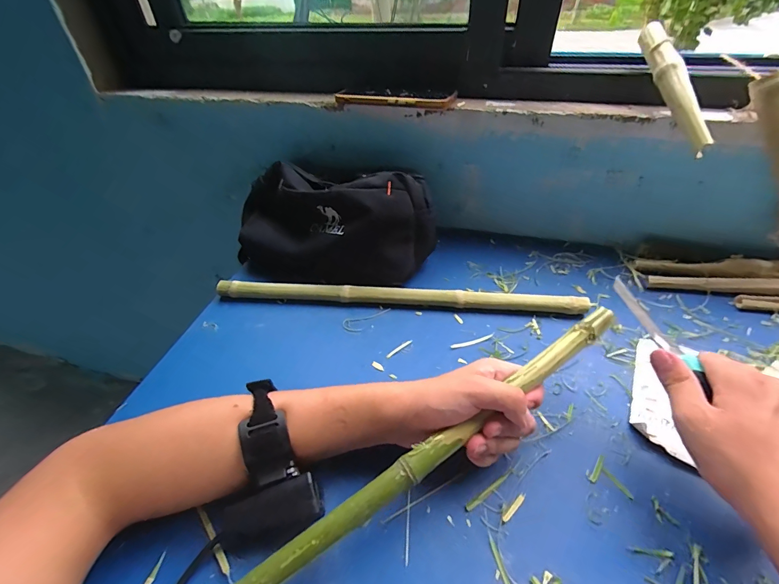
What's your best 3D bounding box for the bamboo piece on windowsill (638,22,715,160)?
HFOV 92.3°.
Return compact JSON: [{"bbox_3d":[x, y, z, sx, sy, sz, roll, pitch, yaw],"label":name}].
[{"bbox_3d":[0.336,-0.243,0.441,0.021,0.026,0.189,-5,70,-1],"label":"bamboo piece on windowsill"}]

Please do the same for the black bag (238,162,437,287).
[{"bbox_3d":[-0.091,-0.091,0.524,0.297,0.127,0.135,12,43,16],"label":"black bag"}]

